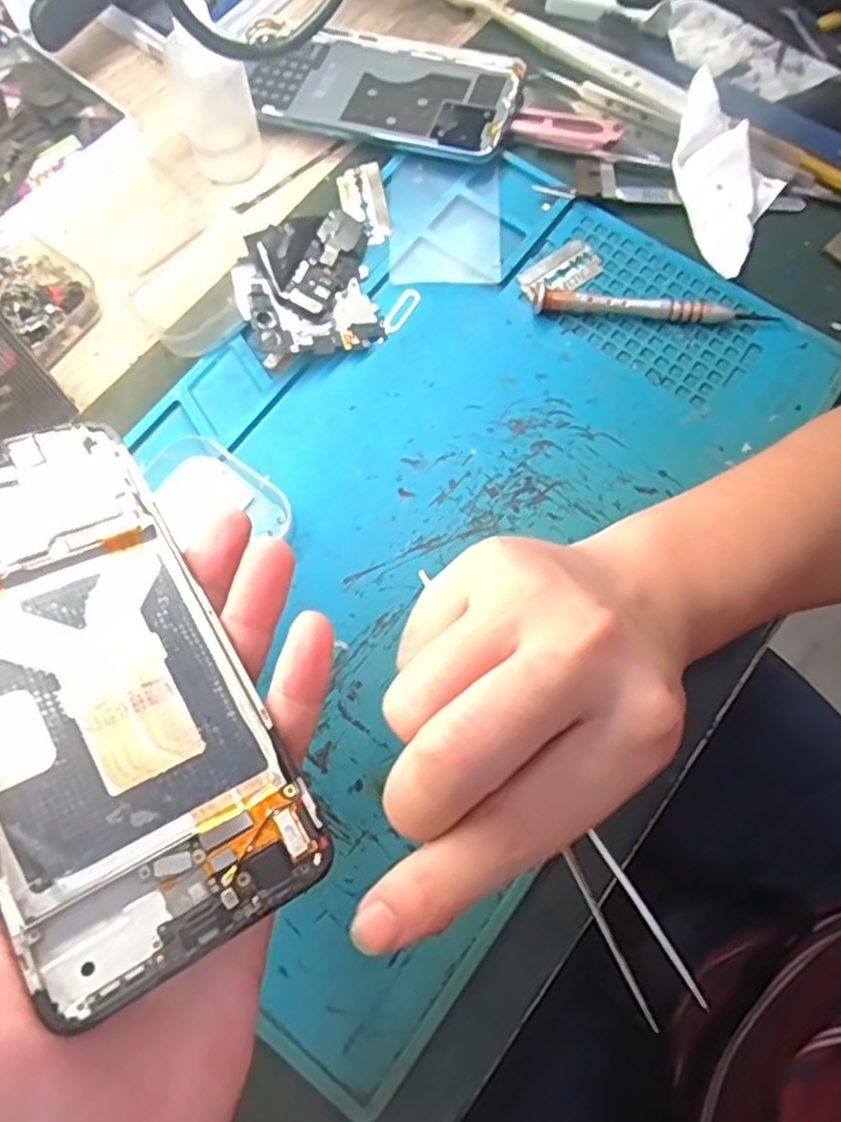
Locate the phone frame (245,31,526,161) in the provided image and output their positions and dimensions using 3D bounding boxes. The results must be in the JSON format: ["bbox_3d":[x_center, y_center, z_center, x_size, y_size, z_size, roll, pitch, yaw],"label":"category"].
[{"bbox_3d":[-0.019,-0.253,0.375,0.140,0.011,0.075,19,73,5],"label":"phone frame"}]

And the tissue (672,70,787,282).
[{"bbox_3d":[0.159,-0.198,0.362,0.044,0.028,0.096,-14,92,-6],"label":"tissue"}]

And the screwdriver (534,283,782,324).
[{"bbox_3d":[0.112,-0.120,0.336,0.114,0.012,0.010,5,72,0],"label":"screwdriver"}]

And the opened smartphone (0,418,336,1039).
[{"bbox_3d":[-0.090,0.029,0.191,0.071,0.005,0.154,-25,72,-27],"label":"opened smartphone"}]

